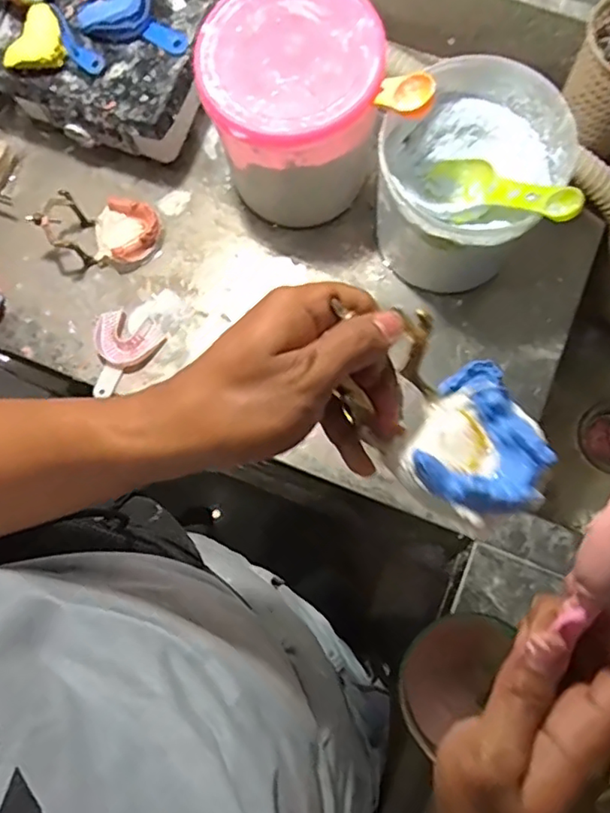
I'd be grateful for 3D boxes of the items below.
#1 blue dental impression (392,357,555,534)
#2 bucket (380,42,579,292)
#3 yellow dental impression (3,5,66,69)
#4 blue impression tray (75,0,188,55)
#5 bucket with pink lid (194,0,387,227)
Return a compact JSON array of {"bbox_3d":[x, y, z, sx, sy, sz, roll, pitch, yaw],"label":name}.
[{"bbox_3d":[0.090,0.022,0.308,0.077,0.032,0.070,-43,81,-6],"label":"blue dental impression"},{"bbox_3d":[0.144,-0.209,0.564,0.147,0.153,0.158,0,79,1],"label":"bucket"},{"bbox_3d":[-0.270,-0.365,0.585,0.058,0.029,0.055,0,79,1],"label":"yellow dental impression"},{"bbox_3d":[-0.175,-0.384,0.584,0.076,0.032,0.099,-39,81,-6],"label":"blue impression tray"},{"bbox_3d":[-0.009,-0.280,0.576,0.150,0.179,0.152,0,79,1],"label":"bucket with pink lid"}]

